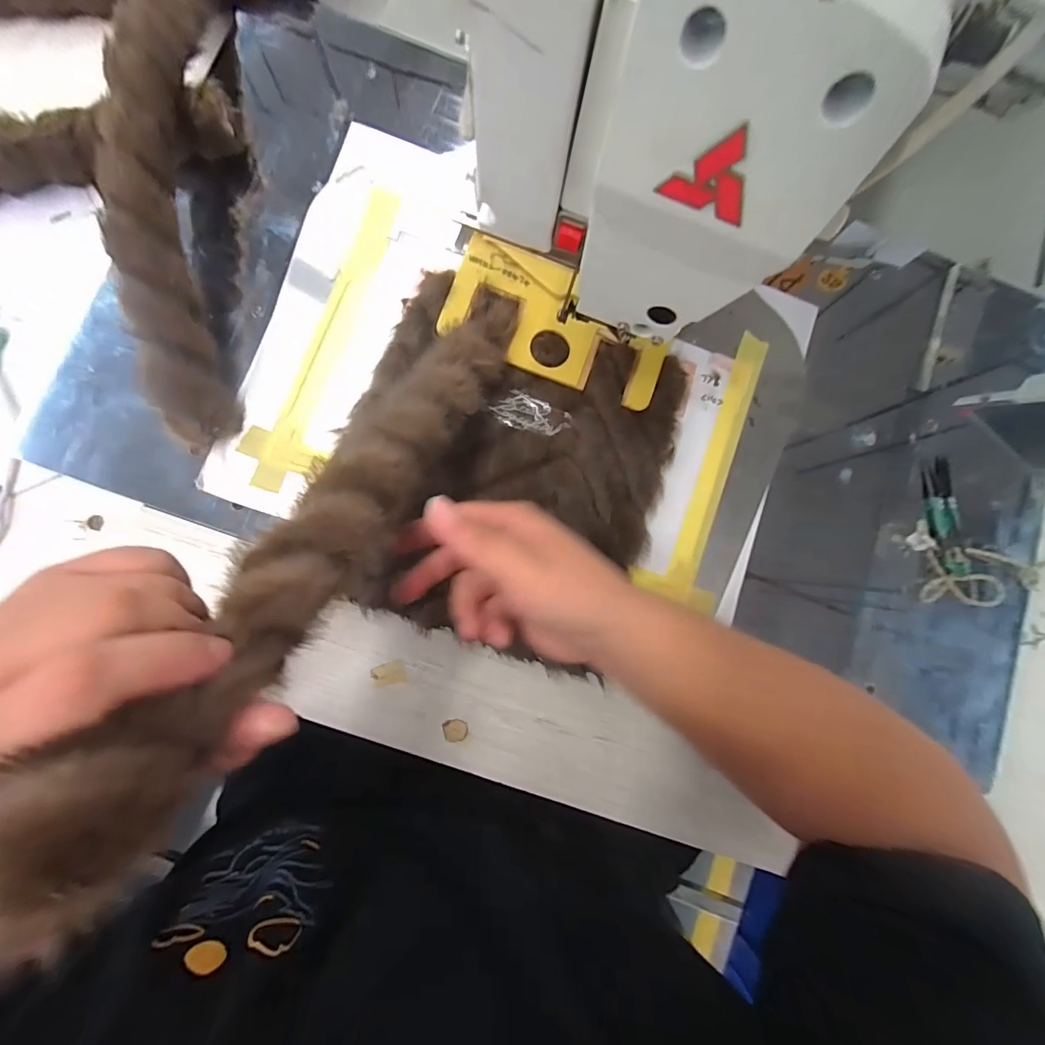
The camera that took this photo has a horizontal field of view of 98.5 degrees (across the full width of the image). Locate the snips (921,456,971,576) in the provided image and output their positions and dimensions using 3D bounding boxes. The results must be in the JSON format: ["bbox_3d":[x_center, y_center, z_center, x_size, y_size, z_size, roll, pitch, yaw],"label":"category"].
[{"bbox_3d":[0.364,-0.007,0.387,0.023,0.013,0.101,3,83,-5],"label":"snips"}]

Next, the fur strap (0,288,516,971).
[{"bbox_3d":[-0.075,-0.020,0.245,0.052,0.045,0.382,24,48,-2],"label":"fur strap"}]

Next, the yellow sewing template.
[{"bbox_3d":[0.031,-0.165,0.370,0.183,0.006,0.098,20,82,-3],"label":"yellow sewing template"}]

